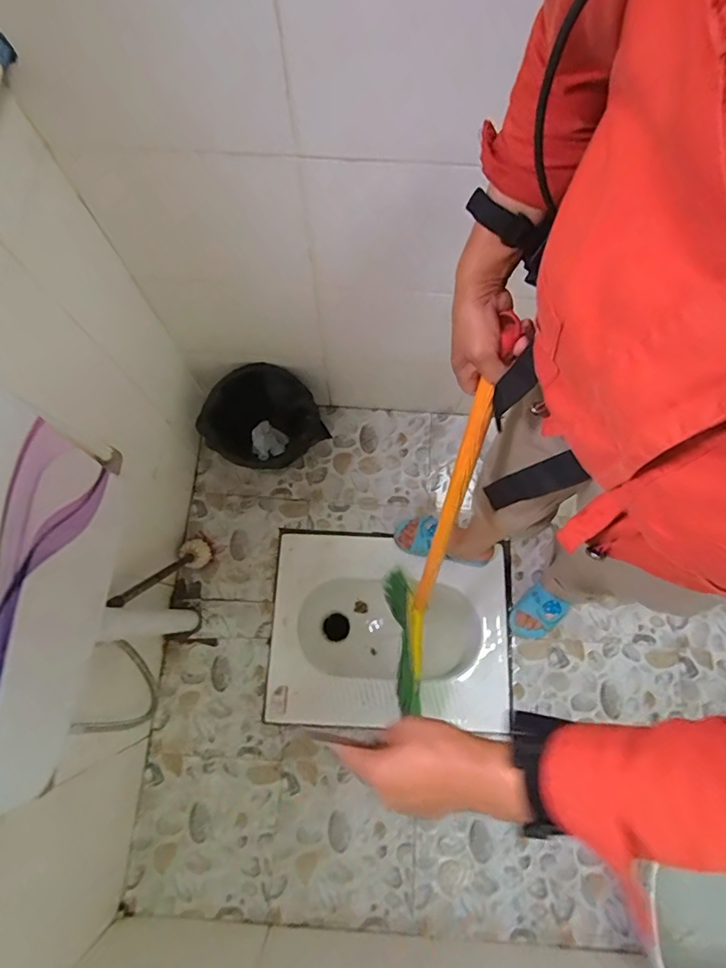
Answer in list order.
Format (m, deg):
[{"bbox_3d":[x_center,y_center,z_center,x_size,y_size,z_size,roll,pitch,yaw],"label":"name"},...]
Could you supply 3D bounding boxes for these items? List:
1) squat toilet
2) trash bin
[{"bbox_3d":[0.065,0.356,1.264,0.560,0.171,0.429,3,75,1],"label":"squat toilet"},{"bbox_3d":[-0.224,-0.137,1.197,0.248,0.231,0.194,25,76,7],"label":"trash bin"}]

